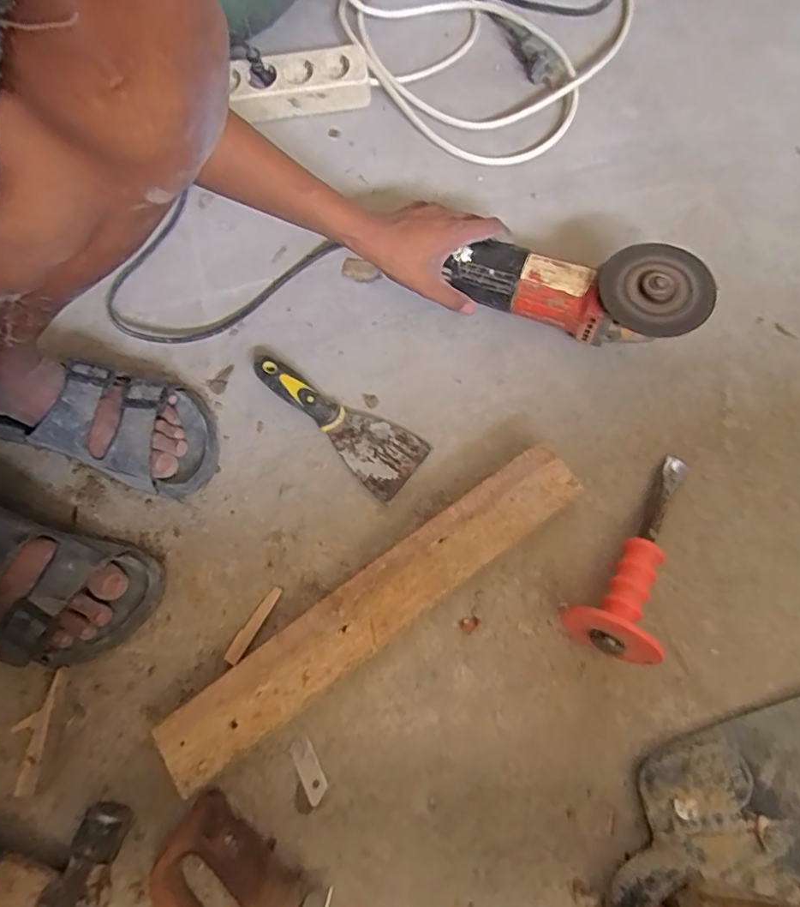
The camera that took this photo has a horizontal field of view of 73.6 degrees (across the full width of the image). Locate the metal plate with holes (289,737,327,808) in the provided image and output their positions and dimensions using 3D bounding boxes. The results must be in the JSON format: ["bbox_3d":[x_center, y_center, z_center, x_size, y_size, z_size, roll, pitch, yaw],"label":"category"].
[{"bbox_3d":[-0.075,0.262,0.441,0.020,0.006,0.047,-30,73,-8],"label":"metal plate with holes"}]

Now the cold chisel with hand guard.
[{"bbox_3d":[0.215,0.084,0.477,0.075,0.075,0.205,28,61,11],"label":"cold chisel with hand guard"}]

